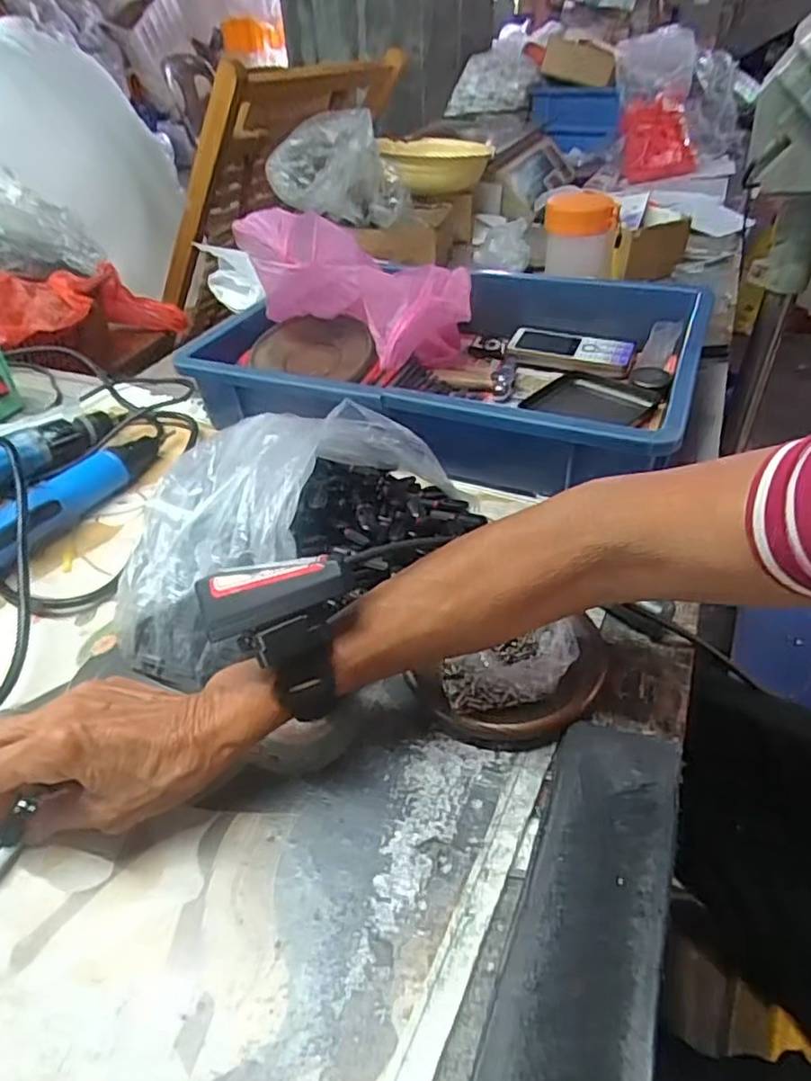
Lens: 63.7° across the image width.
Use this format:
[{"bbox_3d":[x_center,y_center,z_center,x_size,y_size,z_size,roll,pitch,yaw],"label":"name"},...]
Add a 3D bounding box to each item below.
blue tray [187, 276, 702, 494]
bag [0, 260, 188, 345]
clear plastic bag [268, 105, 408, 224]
[{"bbox_3d":[0.048,-0.168,0.609,0.401,0.080,0.276,14,43,20],"label":"blue tray"},{"bbox_3d":[-0.470,-0.341,0.928,0.141,0.099,0.352,7,19,10],"label":"bag"},{"bbox_3d":[-0.089,-0.493,0.866,0.178,0.106,0.117,-2,40,1],"label":"clear plastic bag"}]

